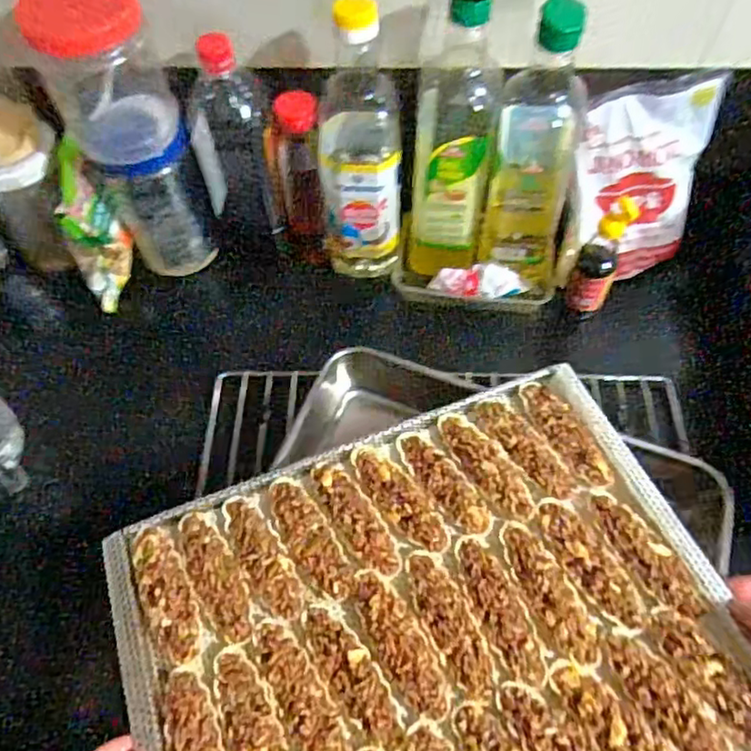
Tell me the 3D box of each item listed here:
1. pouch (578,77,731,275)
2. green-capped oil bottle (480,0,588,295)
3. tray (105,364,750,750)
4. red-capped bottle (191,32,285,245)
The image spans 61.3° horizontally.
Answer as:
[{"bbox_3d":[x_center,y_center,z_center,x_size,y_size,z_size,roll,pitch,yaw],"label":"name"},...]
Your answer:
[{"bbox_3d":[0.263,-0.192,0.640,0.122,0.188,0.030,0,35,0],"label":"pouch"},{"bbox_3d":[0.152,-0.196,0.585,0.090,0.276,0.088,17,58,7],"label":"green-capped oil bottle"},{"bbox_3d":[0.037,0.170,0.426,0.385,0.023,0.306,-20,59,-9],"label":"tray"},{"bbox_3d":[-0.138,-0.222,0.623,0.073,0.215,0.074,-18,59,-8],"label":"red-capped bottle"}]

